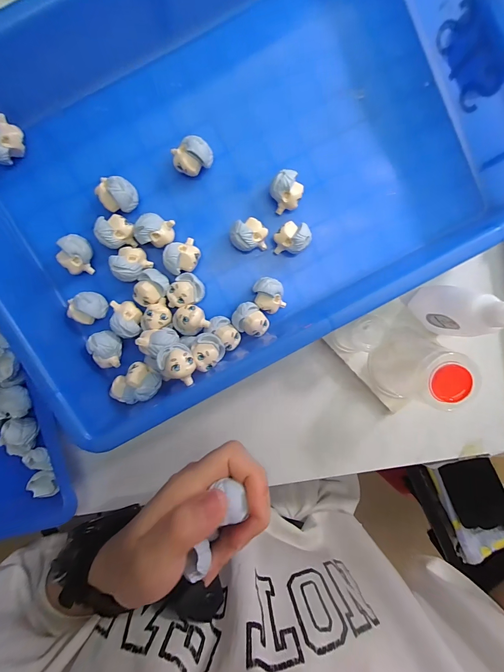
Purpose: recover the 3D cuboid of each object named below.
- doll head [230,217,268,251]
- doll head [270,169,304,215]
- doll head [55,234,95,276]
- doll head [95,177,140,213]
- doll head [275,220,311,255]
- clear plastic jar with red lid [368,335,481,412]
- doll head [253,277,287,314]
[{"bbox_3d":[-0.002,-0.076,0.233,0.027,0.024,0.023,-10,99,-1],"label":"doll head"},{"bbox_3d":[0.026,-0.107,0.230,0.023,0.023,0.024,0,98,-2],"label":"doll head"},{"bbox_3d":[-0.131,-0.060,0.228,0.019,0.023,0.028,8,98,-4],"label":"doll head"},{"bbox_3d":[-0.098,-0.103,0.224,0.026,0.025,0.022,-3,98,-2],"label":"doll head"},{"bbox_3d":[0.030,-0.074,0.236,0.023,0.021,0.027,43,94,-7],"label":"doll head"},{"bbox_3d":[0.126,0.027,0.231,0.052,0.073,0.056,0,98,-2],"label":"clear plastic jar with red lid"},{"bbox_3d":[0.014,-0.032,0.240,0.023,0.023,0.027,-12,99,-1],"label":"doll head"}]

